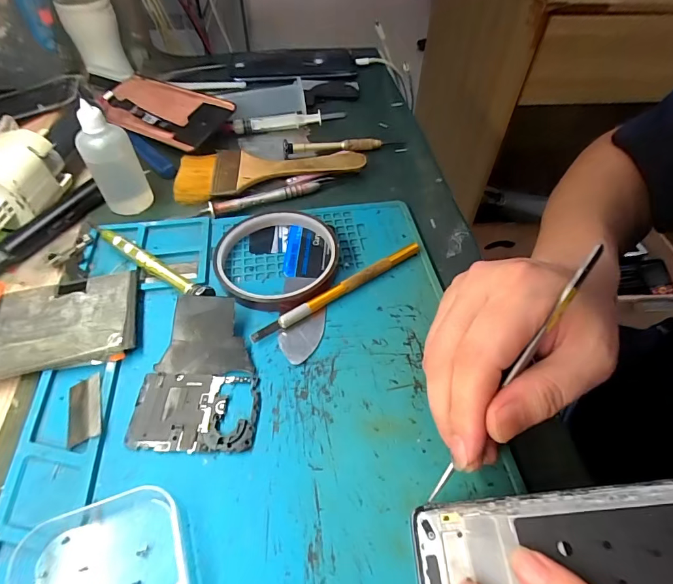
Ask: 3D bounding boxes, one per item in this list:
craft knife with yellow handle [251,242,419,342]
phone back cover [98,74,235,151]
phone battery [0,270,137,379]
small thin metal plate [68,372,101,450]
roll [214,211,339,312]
[{"bbox_3d":[0.004,-0.002,0.265,0.133,0.009,0.008,-29,58,-23],"label":"craft knife with yellow handle"},{"bbox_3d":[-0.185,-0.188,0.401,0.168,0.024,0.073,26,55,17],"label":"phone back cover"},{"bbox_3d":[-0.172,0.020,0.242,0.091,0.010,0.063,-11,53,-11],"label":"phone battery"},{"bbox_3d":[-0.137,0.064,0.214,0.018,0.004,0.038,-27,50,-5],"label":"small thin metal plate"},{"bbox_3d":[-0.043,-0.024,0.278,0.086,0.015,0.085,1,51,-1],"label":"roll"}]

